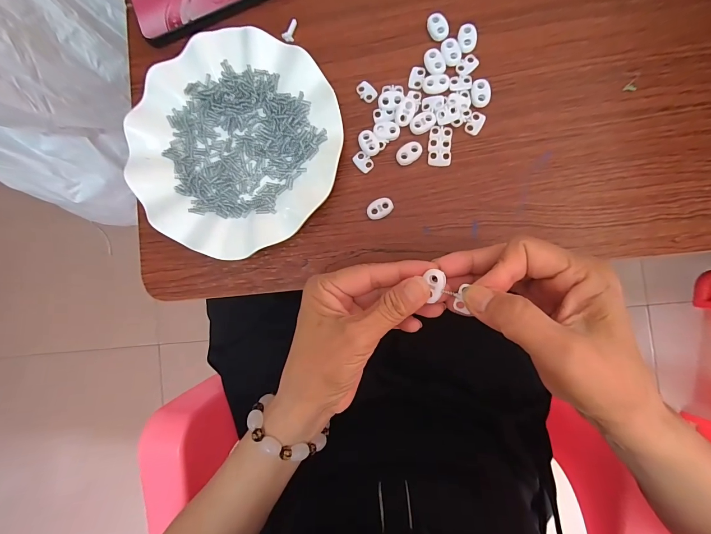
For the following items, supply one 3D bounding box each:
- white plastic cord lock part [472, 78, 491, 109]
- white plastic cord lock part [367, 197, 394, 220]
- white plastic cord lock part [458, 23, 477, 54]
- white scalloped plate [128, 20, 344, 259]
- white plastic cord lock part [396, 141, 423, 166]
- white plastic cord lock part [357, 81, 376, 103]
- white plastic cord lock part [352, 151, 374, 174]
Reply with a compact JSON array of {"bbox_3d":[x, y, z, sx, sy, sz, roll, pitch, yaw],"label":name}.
[{"bbox_3d":[0.105,-0.145,0.269,0.015,0.005,0.023,-1,89,5],"label":"white plastic cord lock part"},{"bbox_3d":[0.021,-0.050,0.276,0.022,0.005,0.016,-32,86,4],"label":"white plastic cord lock part"},{"bbox_3d":[0.094,-0.191,0.270,0.015,0.004,0.024,-4,88,5],"label":"white plastic cord lock part"},{"bbox_3d":[-0.105,-0.105,0.281,0.182,0.023,0.179,0,89,5],"label":"white scalloped plate"},{"bbox_3d":[0.045,-0.097,0.275,0.024,0.004,0.016,-37,86,3],"label":"white plastic cord lock part"},{"bbox_3d":[0.009,-0.154,0.282,0.018,0.004,0.014,39,92,5],"label":"white plastic cord lock part"},{"bbox_3d":[0.006,-0.091,0.280,0.019,0.004,0.013,41,92,5],"label":"white plastic cord lock part"}]

